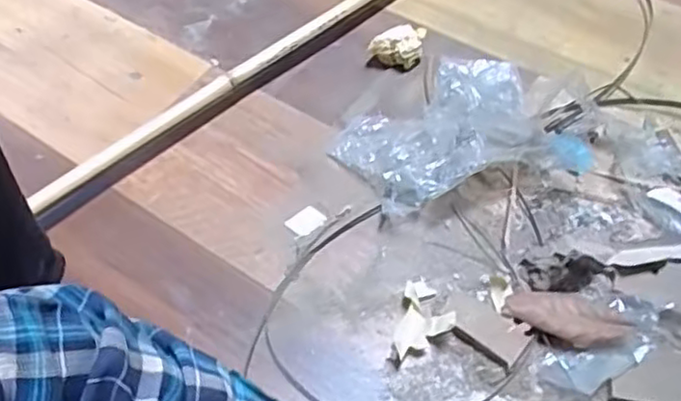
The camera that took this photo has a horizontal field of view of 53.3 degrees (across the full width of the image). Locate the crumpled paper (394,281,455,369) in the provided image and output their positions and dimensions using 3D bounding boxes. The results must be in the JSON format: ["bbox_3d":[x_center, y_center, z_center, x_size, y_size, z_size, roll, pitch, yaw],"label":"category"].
[{"bbox_3d":[0.080,0.105,0.626,0.048,0.047,0.081,10,60,10],"label":"crumpled paper"}]

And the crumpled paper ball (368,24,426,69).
[{"bbox_3d":[0.068,-0.188,0.823,0.063,0.042,0.042,4,59,6],"label":"crumpled paper ball"}]

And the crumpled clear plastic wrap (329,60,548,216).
[{"bbox_3d":[0.119,-0.085,0.735,0.219,0.074,0.156,-39,64,-18],"label":"crumpled clear plastic wrap"}]

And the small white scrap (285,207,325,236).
[{"bbox_3d":[-0.036,0.022,0.710,0.036,0.004,0.027,-37,69,-18],"label":"small white scrap"}]

